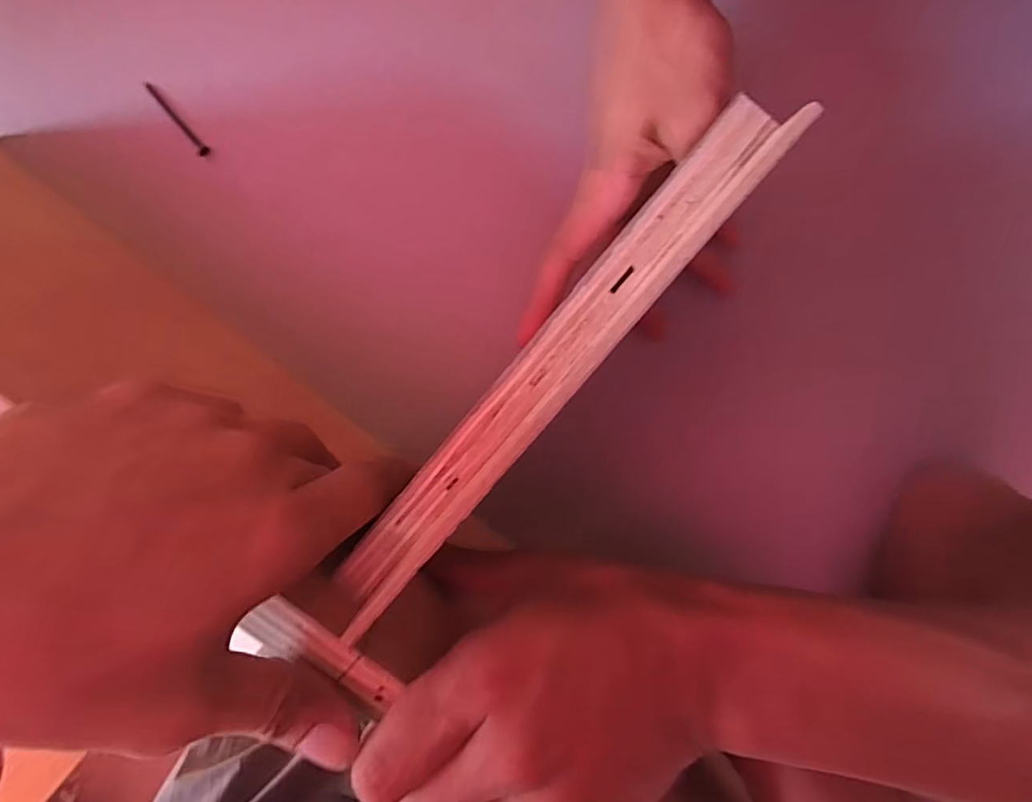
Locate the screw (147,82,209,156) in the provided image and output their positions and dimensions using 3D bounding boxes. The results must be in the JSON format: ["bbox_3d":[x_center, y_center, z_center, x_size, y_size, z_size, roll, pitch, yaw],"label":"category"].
[{"bbox_3d":[-0.190,-0.159,0.323,0.006,0.004,0.048,-36,99,4],"label":"screw"}]

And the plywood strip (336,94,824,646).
[{"bbox_3d":[0.011,-0.008,0.188,0.009,0.034,0.210,36,100,-32],"label":"plywood strip"}]

